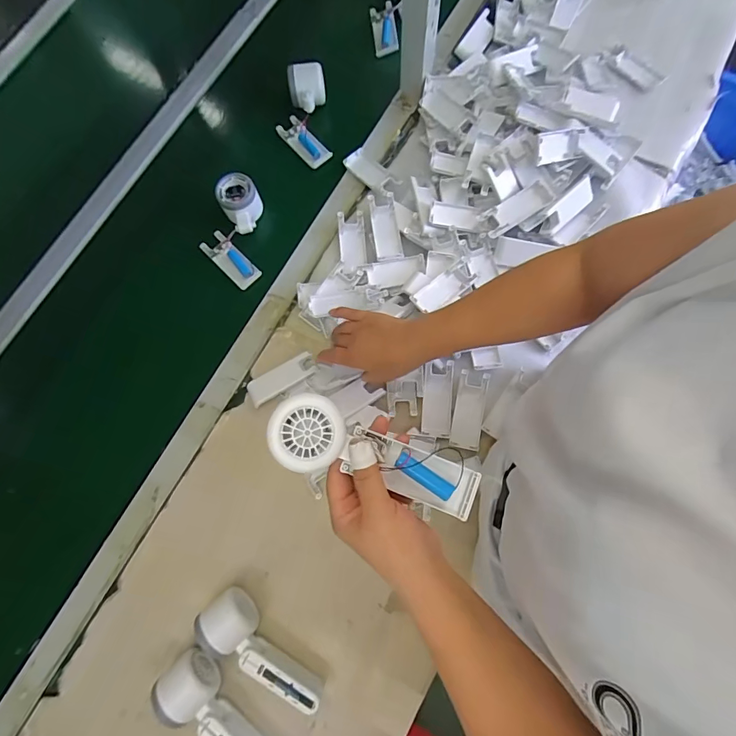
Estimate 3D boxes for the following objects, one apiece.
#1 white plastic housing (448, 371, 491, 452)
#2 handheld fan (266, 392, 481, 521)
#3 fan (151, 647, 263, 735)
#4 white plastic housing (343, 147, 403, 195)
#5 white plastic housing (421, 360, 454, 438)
[{"bbox_3d":[0.139,0.057,0.567,0.040,0.013,0.104,12,79,4],"label":"white plastic housing"},{"bbox_3d":[0.005,0.068,0.319,0.163,0.028,0.051,22,79,-13],"label":"handheld fan"},{"bbox_3d":[-0.166,0.403,0.479,0.167,0.056,0.054,36,81,8],"label":"fan"},{"bbox_3d":[0.006,-0.311,0.654,0.037,0.016,0.109,-41,67,-7],"label":"white plastic housing"},{"bbox_3d":[0.096,0.043,0.570,0.040,0.020,0.101,5,78,2],"label":"white plastic housing"}]

